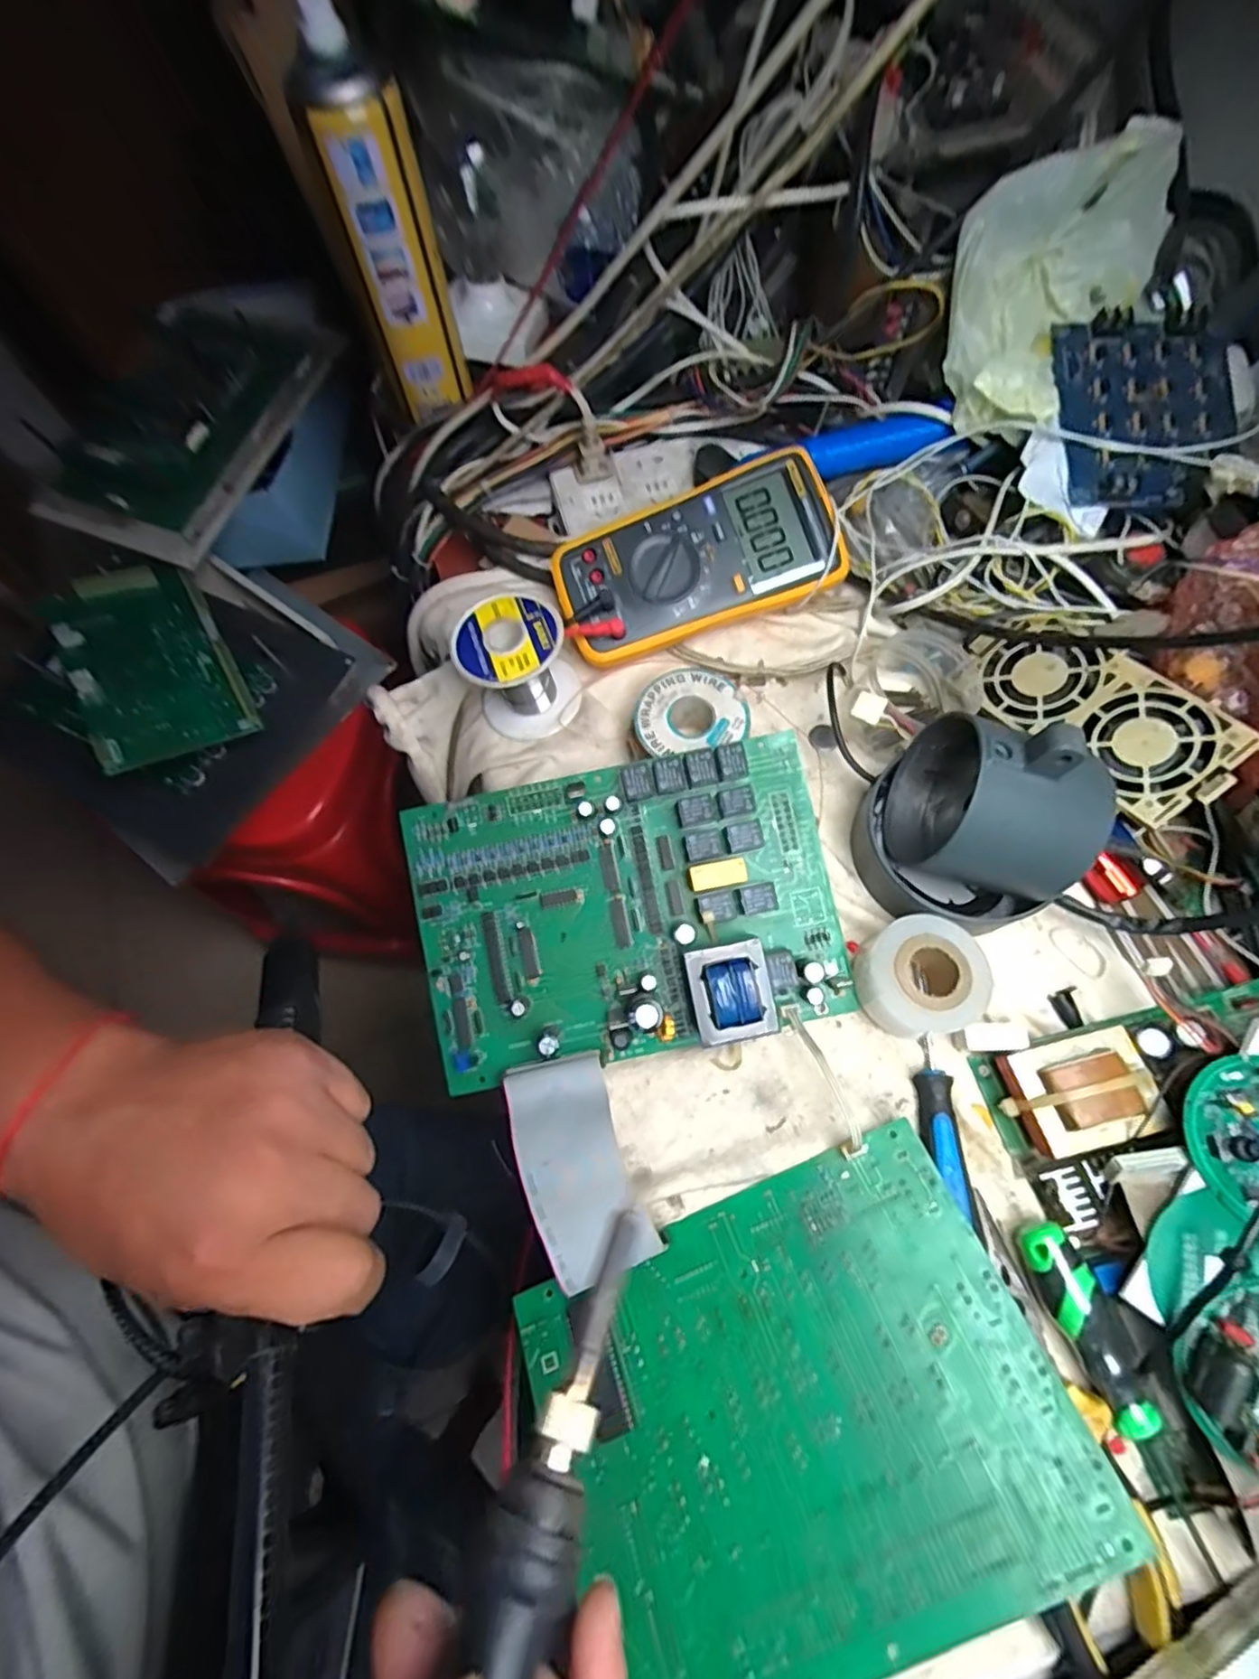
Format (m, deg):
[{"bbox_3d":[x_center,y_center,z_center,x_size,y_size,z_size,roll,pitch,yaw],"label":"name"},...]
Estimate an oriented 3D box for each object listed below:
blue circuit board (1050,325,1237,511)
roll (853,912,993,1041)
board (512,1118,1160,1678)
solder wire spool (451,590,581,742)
[{"bbox_3d":[0.316,-0.258,0.387,0.101,0.011,0.115,-2,83,2],"label":"blue circuit board"},{"bbox_3d":[0.152,0.072,0.337,0.056,0.033,0.058,-1,71,2],"label":"roll"},{"bbox_3d":[0.069,0.245,0.277,0.210,0.006,0.157,-26,56,1],"label":"board"},{"bbox_3d":[-0.067,-0.103,0.392,0.063,0.068,0.059,-1,71,2],"label":"solder wire spool"}]

